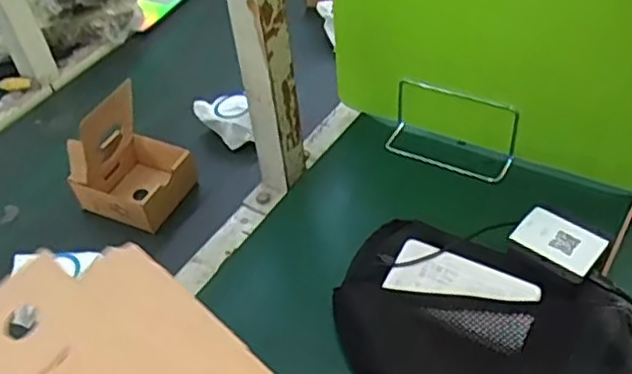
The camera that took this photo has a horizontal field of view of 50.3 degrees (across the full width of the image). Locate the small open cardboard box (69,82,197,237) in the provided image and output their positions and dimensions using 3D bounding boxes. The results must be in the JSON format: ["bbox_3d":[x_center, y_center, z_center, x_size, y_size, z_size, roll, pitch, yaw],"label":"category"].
[{"bbox_3d":[-0.222,-0.037,0.797,0.127,0.126,0.108,15,48,21],"label":"small open cardboard box"}]

